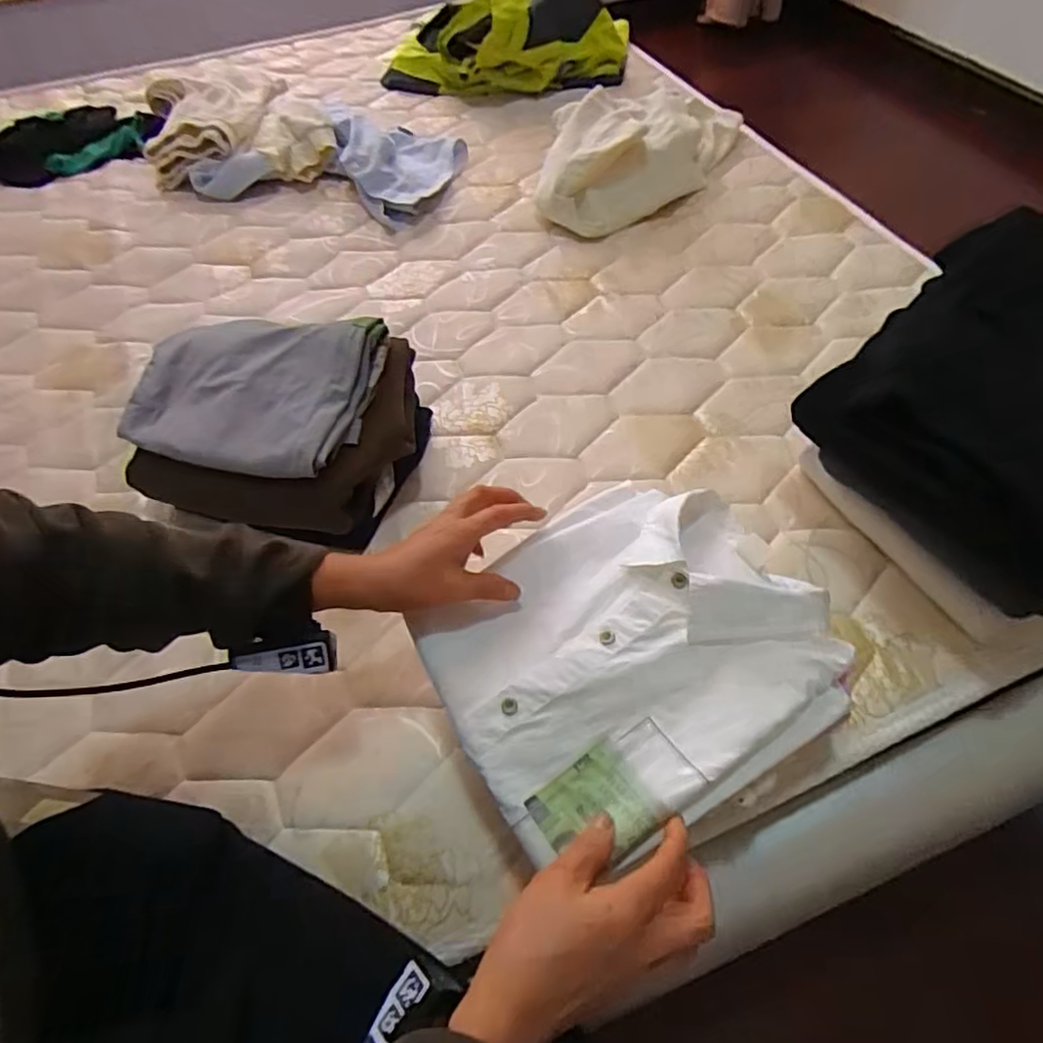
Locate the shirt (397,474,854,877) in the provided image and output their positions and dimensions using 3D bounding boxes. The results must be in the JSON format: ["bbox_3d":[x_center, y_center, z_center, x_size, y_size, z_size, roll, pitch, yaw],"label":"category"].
[{"bbox_3d":[0.078,0.085,0.456,0.276,0.047,0.250,-31,60,-17],"label":"shirt"}]

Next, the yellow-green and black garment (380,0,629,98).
[{"bbox_3d":[-0.038,-0.921,1.167,0.464,0.140,0.219,7,57,7],"label":"yellow-green and black garment"}]

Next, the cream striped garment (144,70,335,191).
[{"bbox_3d":[-0.520,-0.707,1.096,0.292,0.070,0.429,-24,58,-13],"label":"cream striped garment"}]

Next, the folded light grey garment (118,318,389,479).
[{"bbox_3d":[-0.284,-0.140,0.636,0.252,0.048,0.177,9,57,9],"label":"folded light grey garment"}]

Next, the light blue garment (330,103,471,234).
[{"bbox_3d":[-0.190,-0.598,1.012,0.209,0.071,0.246,-15,57,-7],"label":"light blue garment"}]

